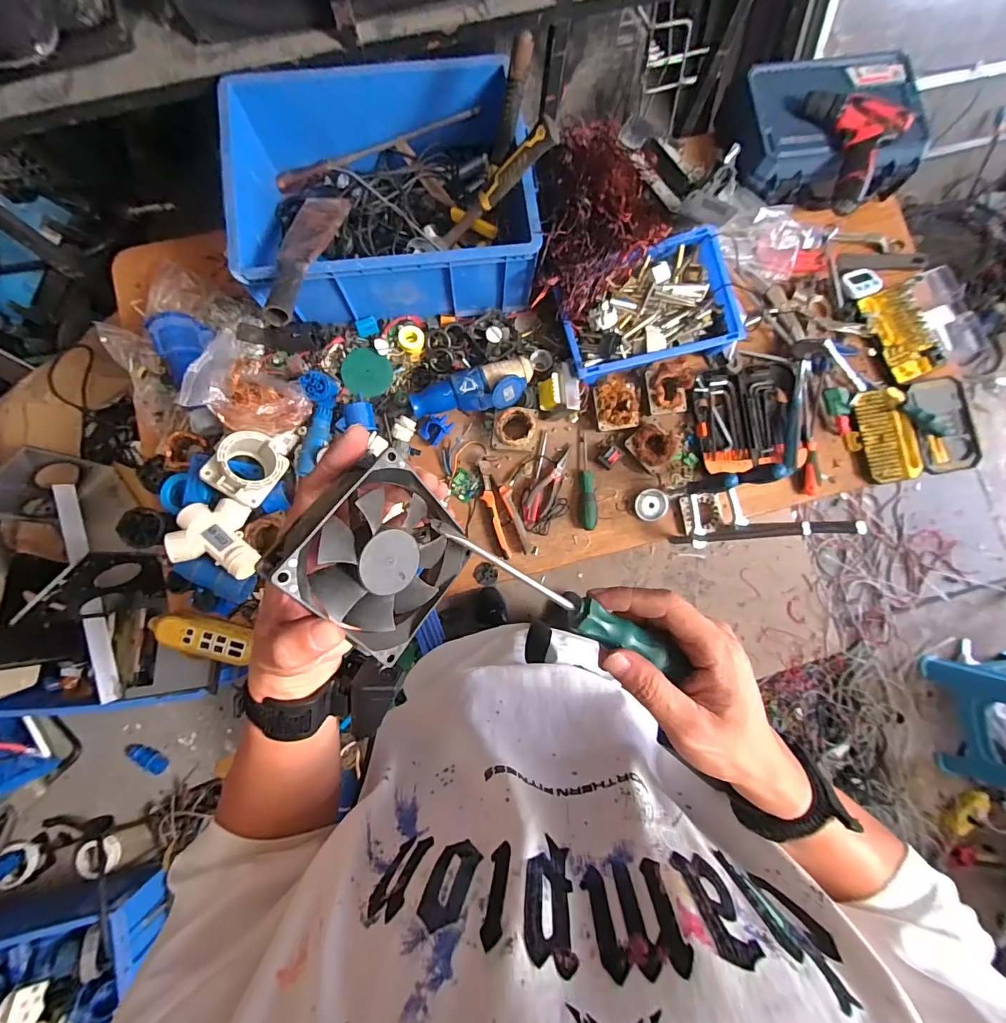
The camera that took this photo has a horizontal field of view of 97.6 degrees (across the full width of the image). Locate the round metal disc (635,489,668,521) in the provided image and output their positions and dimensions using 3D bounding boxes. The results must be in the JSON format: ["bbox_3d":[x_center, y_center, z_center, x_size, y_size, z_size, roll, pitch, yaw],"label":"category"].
[{"bbox_3d":[0.285,-0.011,0.832,0.061,0.026,0.056,0,82,-2],"label":"round metal disc"}]

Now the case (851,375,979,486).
[{"bbox_3d":[0.810,-0.160,0.864,0.247,0.045,0.183,-11,83,-4],"label":"case"}]

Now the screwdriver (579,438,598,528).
[{"bbox_3d":[0.160,-0.054,0.832,0.029,0.028,0.176,0,82,-3],"label":"screwdriver"}]

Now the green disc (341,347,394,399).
[{"bbox_3d":[-0.257,-0.262,0.831,0.093,0.006,0.085,0,94,-6],"label":"green disc"}]

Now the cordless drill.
[{"bbox_3d":[0.606,-0.682,0.807,0.206,0.056,0.178,32,82,2],"label":"cordless drill"}]

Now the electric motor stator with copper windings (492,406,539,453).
[{"bbox_3d":[0.024,-0.150,0.819,0.084,0.055,0.082,6,82,-2],"label":"electric motor stator with copper windings"}]

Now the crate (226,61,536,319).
[{"bbox_3d":[-0.203,-0.548,0.774,0.466,0.160,0.367,-9,83,-4],"label":"crate"}]

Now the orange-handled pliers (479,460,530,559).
[{"bbox_3d":[-0.003,-0.007,0.816,0.053,0.016,0.181,-23,84,-5],"label":"orange-handled pliers"}]

